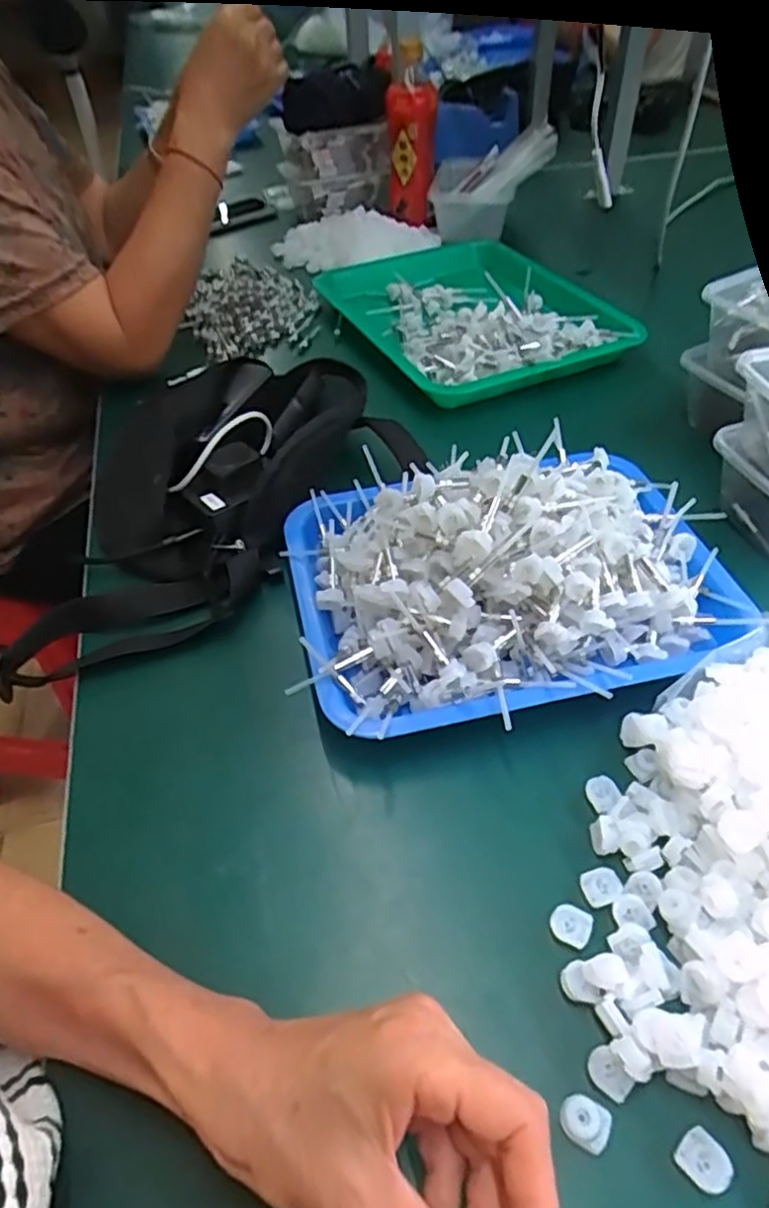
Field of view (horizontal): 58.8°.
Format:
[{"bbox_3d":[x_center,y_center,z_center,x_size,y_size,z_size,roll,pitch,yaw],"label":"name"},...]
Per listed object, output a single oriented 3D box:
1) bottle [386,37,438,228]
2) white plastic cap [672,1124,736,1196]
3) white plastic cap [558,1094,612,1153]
[{"bbox_3d":[0.035,-0.615,0.902,0.065,0.178,0.065,1,46,3],"label":"bottle"},{"bbox_3d":[0.126,0.219,0.268,0.018,0.006,0.019,-32,53,-23],"label":"white plastic cap"},{"bbox_3d":[0.082,0.211,0.278,0.020,0.005,0.017,24,53,23],"label":"white plastic cap"}]

